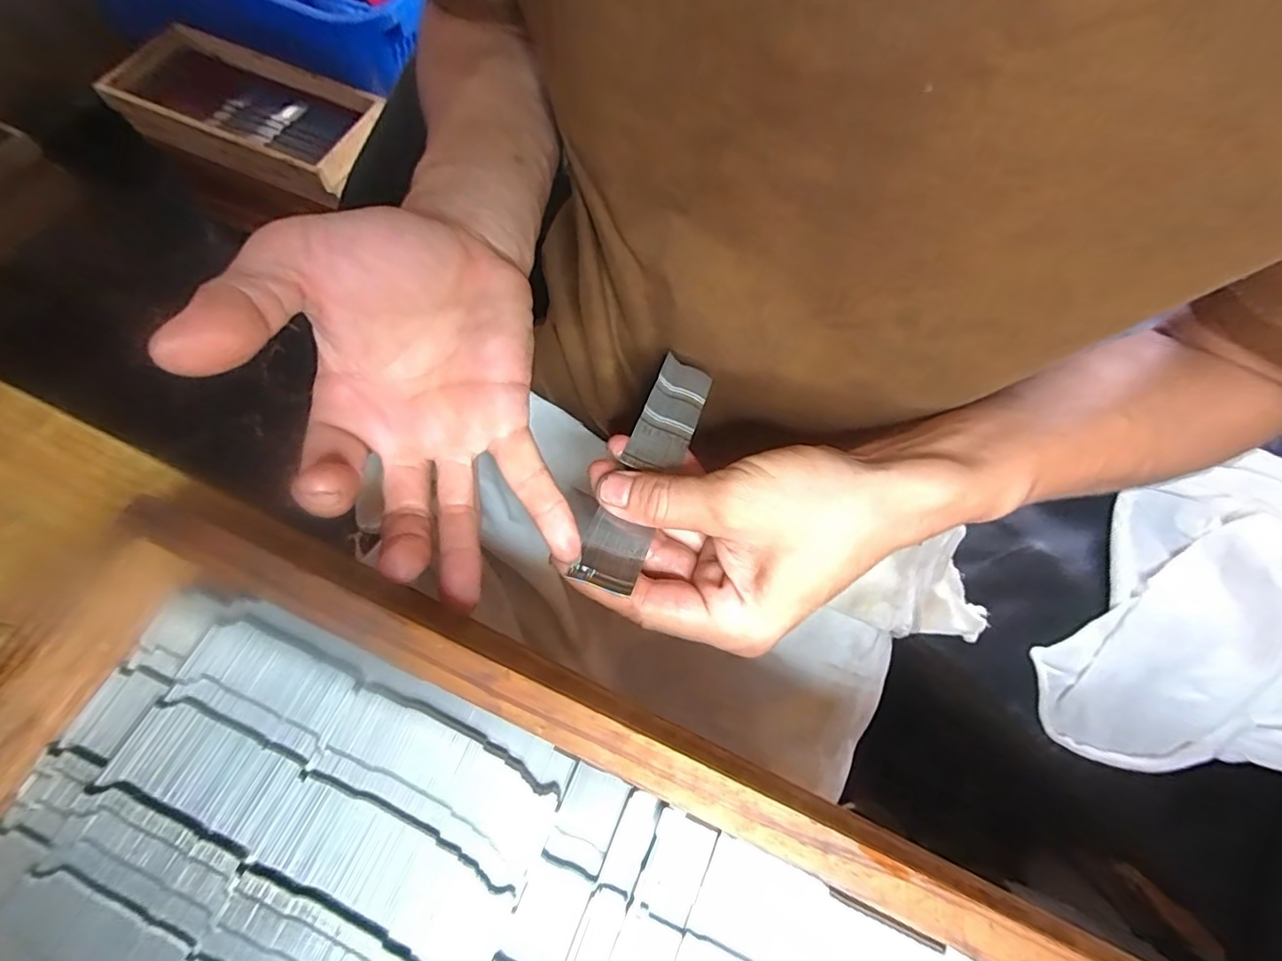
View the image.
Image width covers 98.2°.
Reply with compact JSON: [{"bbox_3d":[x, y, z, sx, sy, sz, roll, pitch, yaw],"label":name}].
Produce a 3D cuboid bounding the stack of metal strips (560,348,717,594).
[{"bbox_3d":[0.005,-0.010,0.267,0.027,0.009,0.134,17,57,9],"label":"stack of metal strips"}]

